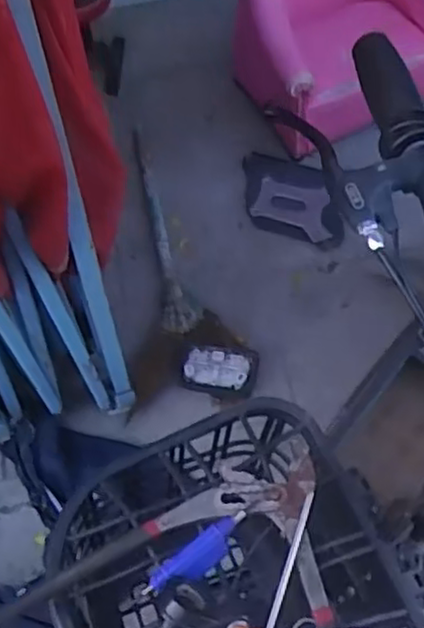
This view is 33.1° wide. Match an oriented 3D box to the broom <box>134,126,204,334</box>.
[{"bbox_3d":[-0.122,-0.215,1.655,0.085,0.031,0.601,-12,61,-5],"label":"broom"}]

